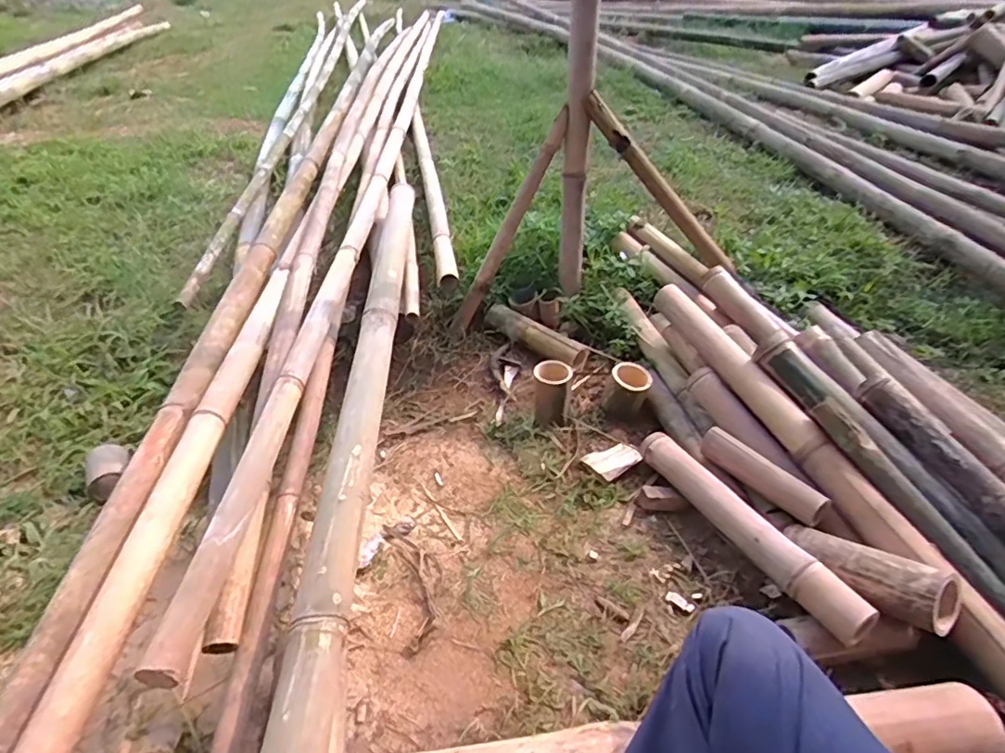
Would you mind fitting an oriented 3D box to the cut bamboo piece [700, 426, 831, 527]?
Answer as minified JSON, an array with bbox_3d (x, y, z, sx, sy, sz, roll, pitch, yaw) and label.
[{"bbox_3d":[0.448,0.168,0.962,0.044,0.046,0.227,-25,44,-27],"label":"cut bamboo piece"}]

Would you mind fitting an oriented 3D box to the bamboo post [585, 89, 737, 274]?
[{"bbox_3d":[0.369,-0.416,1.261,0.540,0.045,0.051,41,36,-22],"label":"bamboo post"}]

